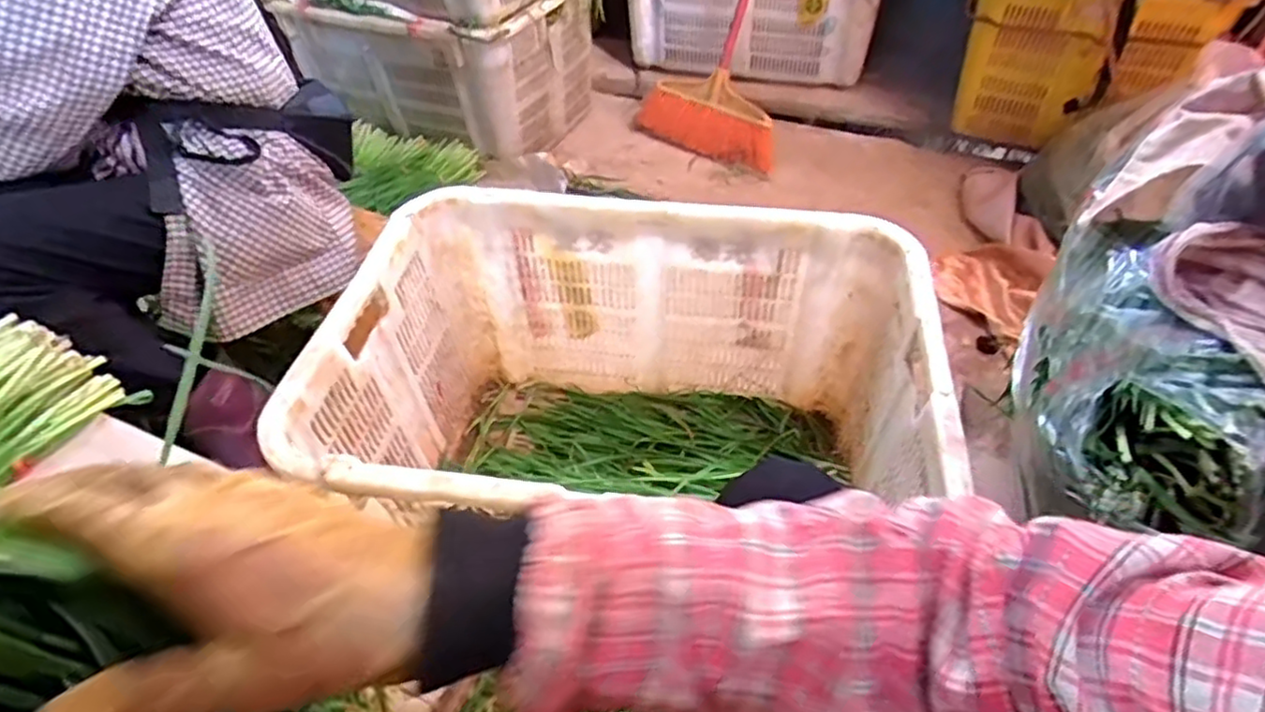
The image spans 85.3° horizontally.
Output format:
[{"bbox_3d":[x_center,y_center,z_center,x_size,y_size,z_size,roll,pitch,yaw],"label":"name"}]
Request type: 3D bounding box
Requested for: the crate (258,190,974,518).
[{"bbox_3d":[0.001,0.080,0.865,0.651,0.348,0.442,4,47,8],"label":"crate"}]

